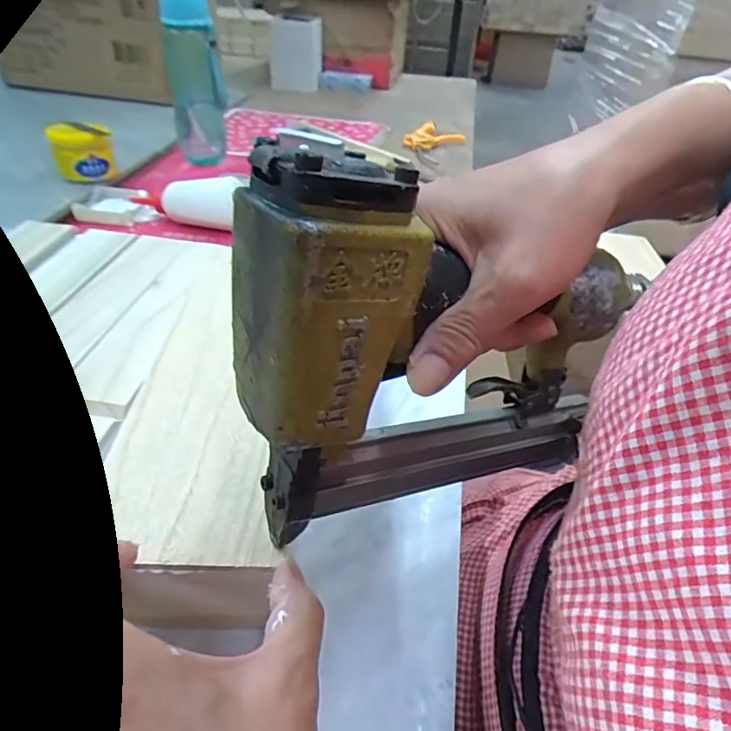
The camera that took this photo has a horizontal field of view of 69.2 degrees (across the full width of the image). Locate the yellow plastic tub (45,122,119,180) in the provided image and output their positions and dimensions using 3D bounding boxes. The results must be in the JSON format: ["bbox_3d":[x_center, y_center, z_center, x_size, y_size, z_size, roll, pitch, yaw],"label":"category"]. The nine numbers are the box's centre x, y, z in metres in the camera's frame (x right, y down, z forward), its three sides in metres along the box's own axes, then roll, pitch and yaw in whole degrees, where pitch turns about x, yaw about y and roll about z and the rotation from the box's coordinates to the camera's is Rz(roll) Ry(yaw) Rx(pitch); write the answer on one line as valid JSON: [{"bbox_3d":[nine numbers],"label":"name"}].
[{"bbox_3d":[-0.392,-0.297,0.735,0.079,0.068,0.077,-18,45,-27],"label":"yellow plastic tub"}]

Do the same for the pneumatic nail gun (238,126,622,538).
[{"bbox_3d":[0.049,-0.002,0.234,0.198,0.178,0.054,-6,41,-16],"label":"pneumatic nail gun"}]

